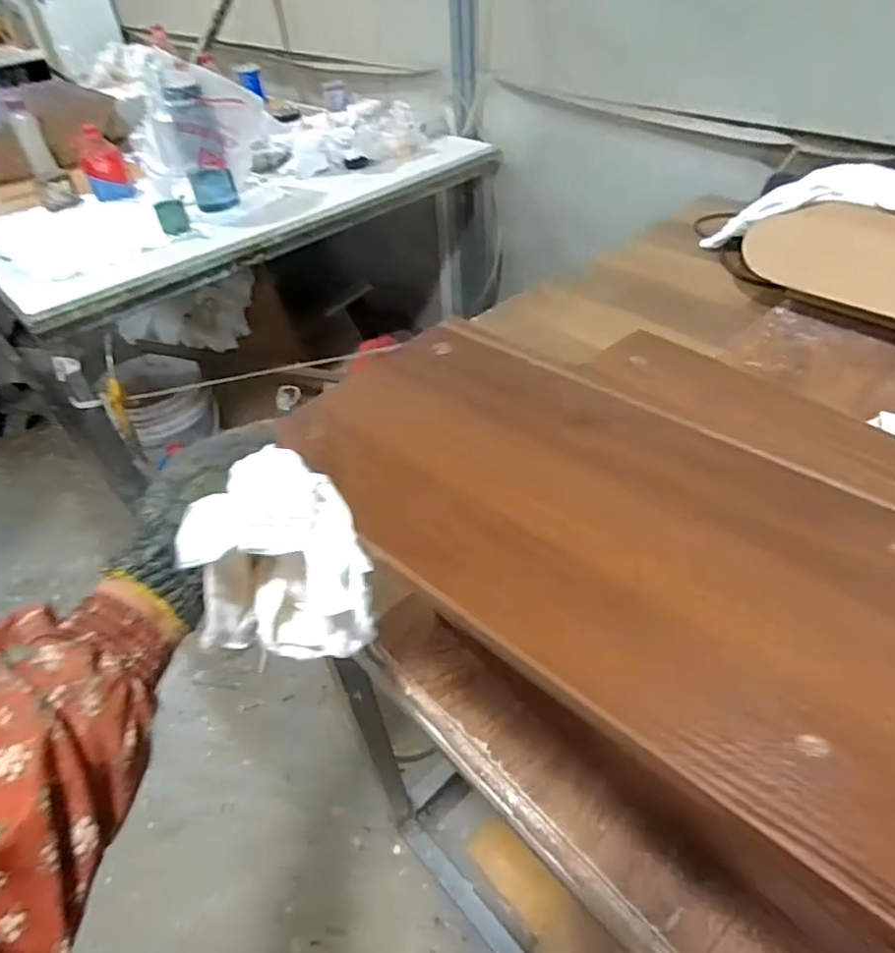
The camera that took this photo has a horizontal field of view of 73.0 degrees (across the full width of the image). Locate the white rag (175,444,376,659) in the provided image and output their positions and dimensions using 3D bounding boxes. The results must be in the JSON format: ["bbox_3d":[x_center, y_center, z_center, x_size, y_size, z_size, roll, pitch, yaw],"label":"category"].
[{"bbox_3d":[-0.083,0.047,0.340,0.088,0.096,0.080,8,43,12],"label":"white rag"}]

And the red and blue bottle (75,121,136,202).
[{"bbox_3d":[-0.810,-0.736,1.430,0.097,0.144,0.078,-21,45,-20],"label":"red and blue bottle"}]

